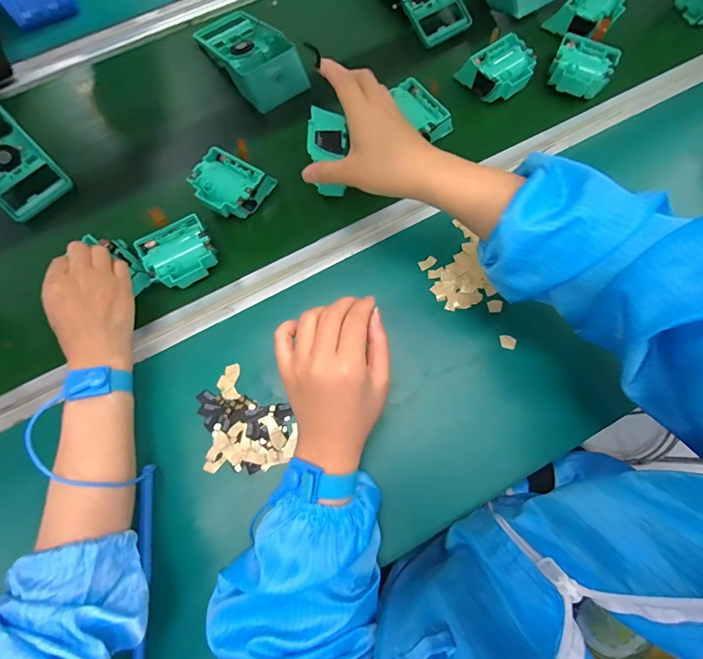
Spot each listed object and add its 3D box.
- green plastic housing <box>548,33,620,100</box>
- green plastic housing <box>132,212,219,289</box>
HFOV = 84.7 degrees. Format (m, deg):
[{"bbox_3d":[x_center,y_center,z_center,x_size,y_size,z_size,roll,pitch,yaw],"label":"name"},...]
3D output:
[{"bbox_3d":[0.290,-0.332,0.491,0.071,0.038,0.066,25,78,5],"label":"green plastic housing"},{"bbox_3d":[-0.192,-0.085,0.436,0.076,0.035,0.079,-31,79,-7],"label":"green plastic housing"}]

